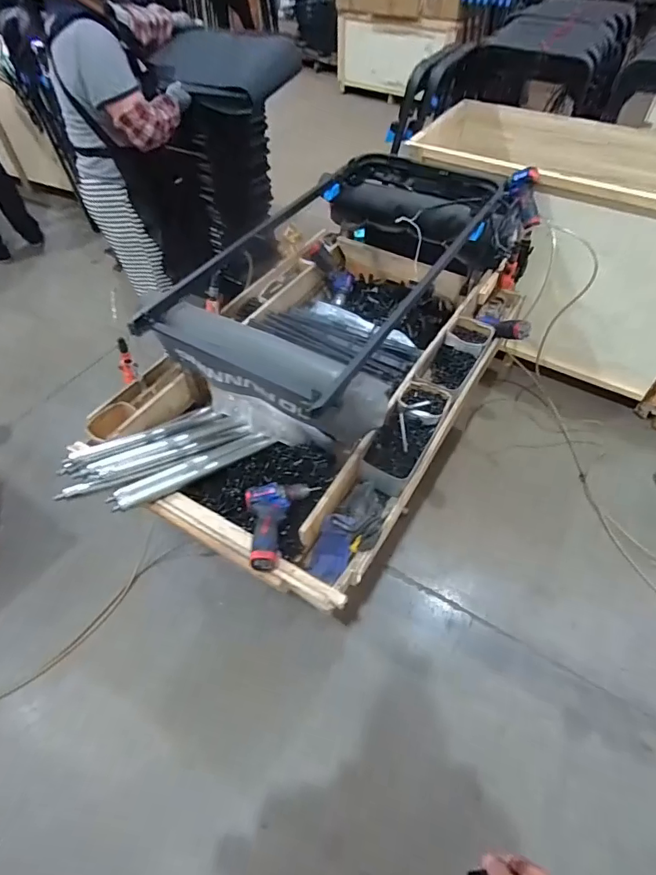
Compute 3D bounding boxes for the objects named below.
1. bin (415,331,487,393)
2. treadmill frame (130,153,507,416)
[{"bbox_3d":[0.337,-0.194,1.303,0.125,0.062,0.220,25,56,20],"label":"bin"},{"bbox_3d":[0.051,-0.472,1.252,0.530,0.155,1.090,26,56,20],"label":"treadmill frame"}]

